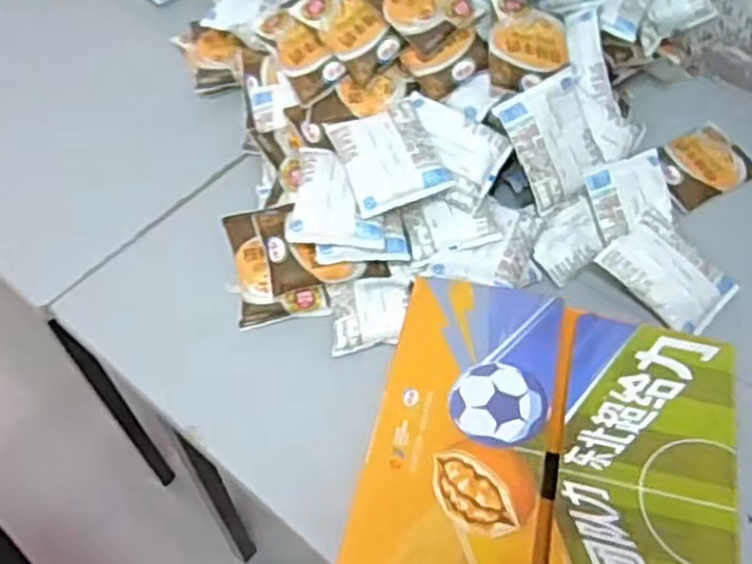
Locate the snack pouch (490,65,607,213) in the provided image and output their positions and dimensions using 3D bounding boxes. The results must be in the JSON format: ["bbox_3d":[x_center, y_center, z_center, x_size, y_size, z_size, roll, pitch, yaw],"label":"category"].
[{"bbox_3d":[0.199,-0.154,0.822,0.105,0.025,0.128,-30,102,-18],"label":"snack pouch"}]

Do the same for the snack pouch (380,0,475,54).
[{"bbox_3d":[0.053,-0.311,0.843,0.088,0.020,0.100,-36,86,-9],"label":"snack pouch"}]

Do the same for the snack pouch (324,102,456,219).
[{"bbox_3d":[0.014,-0.132,0.797,0.096,0.023,0.125,-22,63,0],"label":"snack pouch"}]

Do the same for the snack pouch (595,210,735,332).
[{"bbox_3d":[0.313,-0.010,0.807,0.092,0.018,0.128,-41,79,-16],"label":"snack pouch"}]

